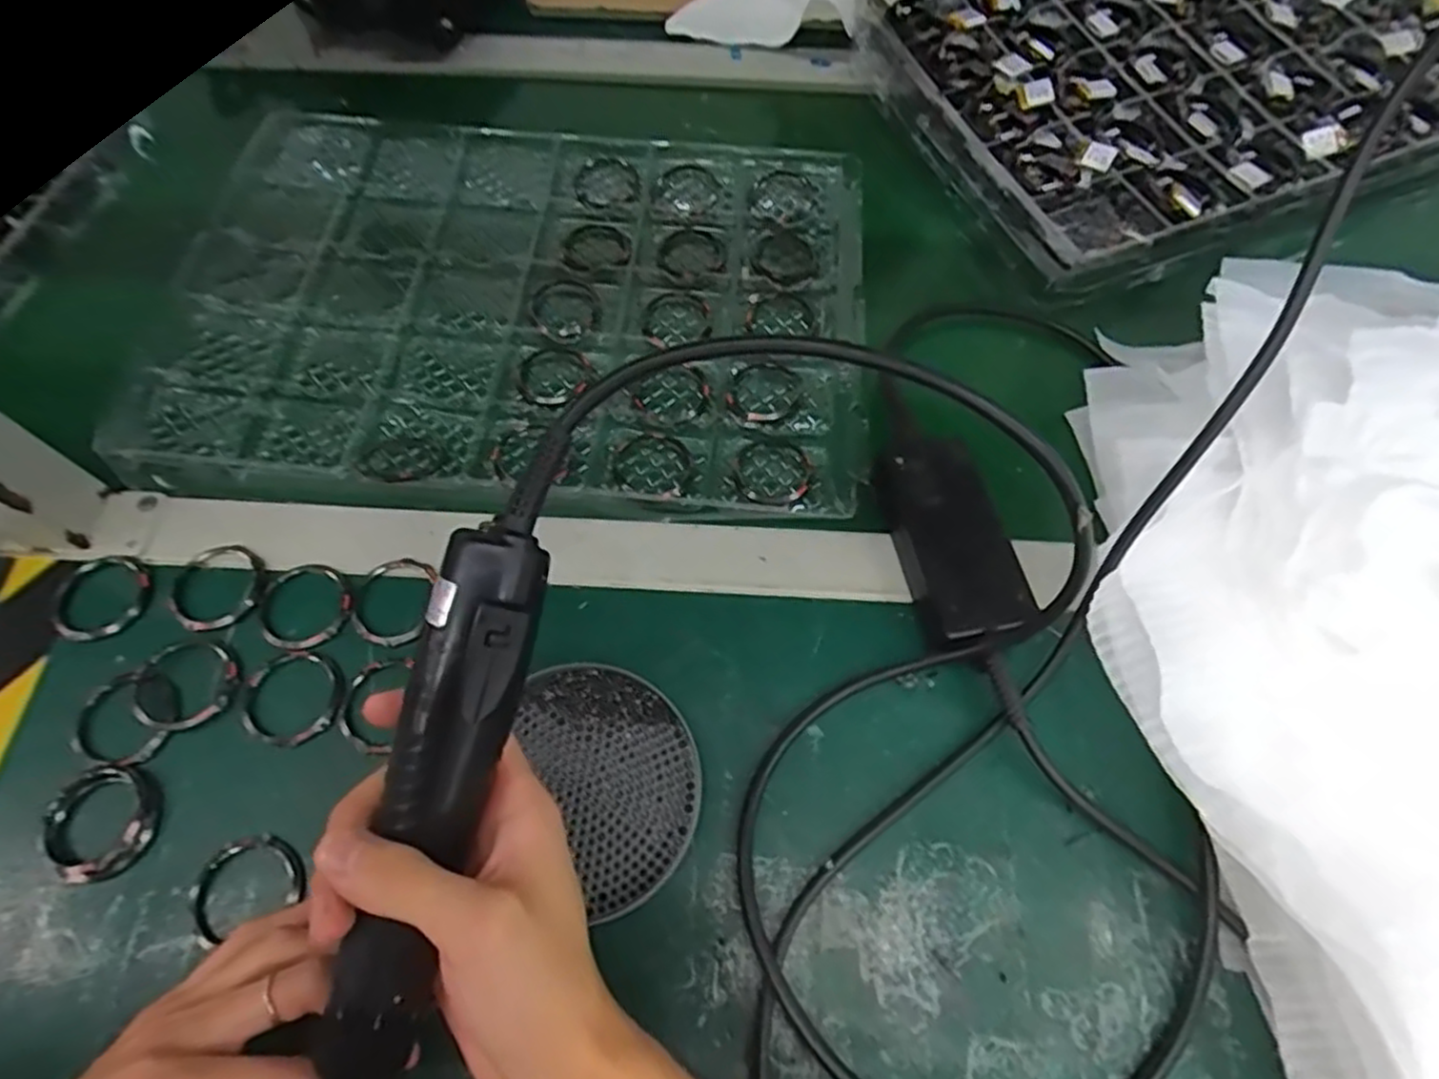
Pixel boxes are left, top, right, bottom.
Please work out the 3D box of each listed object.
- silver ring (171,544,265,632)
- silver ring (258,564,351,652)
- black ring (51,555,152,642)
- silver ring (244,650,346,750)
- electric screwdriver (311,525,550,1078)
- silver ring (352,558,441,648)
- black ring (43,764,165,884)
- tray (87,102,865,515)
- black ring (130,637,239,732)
[{"bbox_3d":[-0.271,0.026,0.401,0.048,0.010,0.048,1,61,-2],"label":"silver ring"},{"bbox_3d":[-0.221,0.036,0.392,0.047,0.004,0.049,0,63,0],"label":"silver ring"},{"bbox_3d":[-0.330,0.030,0.395,0.044,0.013,0.048,3,70,-9],"label":"black ring"},{"bbox_3d":[-0.214,0.079,0.371,0.049,0.005,0.047,0,63,0],"label":"silver ring"},{"bbox_3d":[-0.105,0.098,0.266,0.040,0.030,0.209,16,91,8],"label":"electric screwdriver"},{"bbox_3d":[-0.172,0.034,0.396,0.048,0.006,0.049,-4,64,7],"label":"silver ring"},{"bbox_3d":[-0.287,0.130,0.343,0.043,0.009,0.051,-23,66,-11],"label":"black ring"},{"bbox_3d":[-0.139,-0.163,0.504,0.461,0.046,0.322,4,64,2],"label":"tray"},{"bbox_3d":[-0.269,0.074,0.372,0.049,0.008,0.046,0,63,0],"label":"black ring"}]

